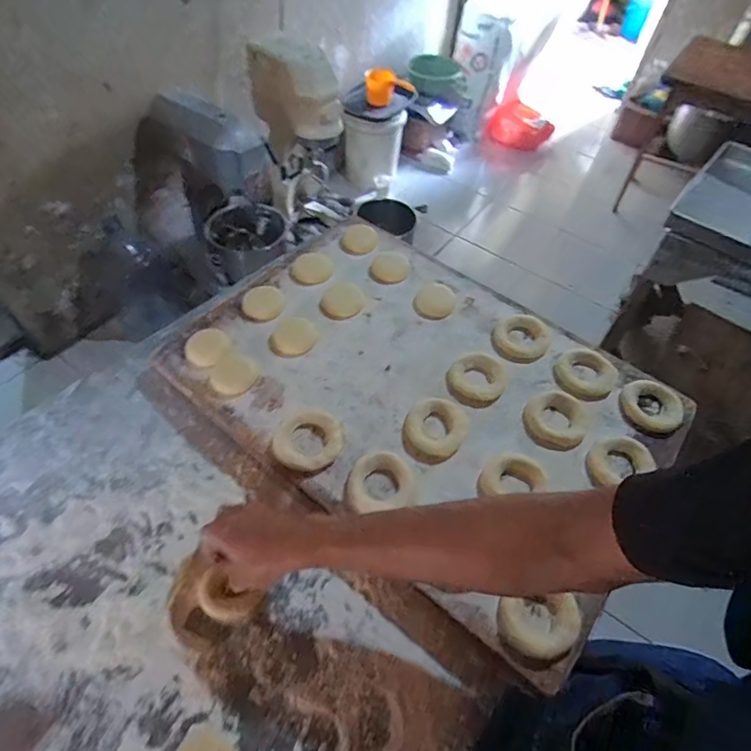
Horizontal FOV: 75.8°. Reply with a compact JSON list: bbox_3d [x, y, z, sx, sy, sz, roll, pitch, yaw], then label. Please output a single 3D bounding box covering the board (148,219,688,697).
[{"bbox_3d":[0.049,0.010,0.626,0.591,0.039,0.427,35,58,19],"label":"board"}]

